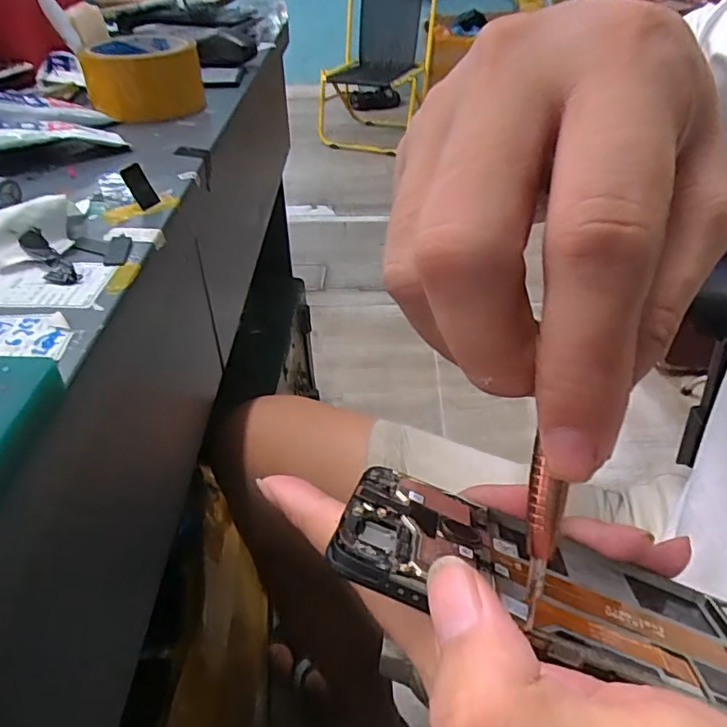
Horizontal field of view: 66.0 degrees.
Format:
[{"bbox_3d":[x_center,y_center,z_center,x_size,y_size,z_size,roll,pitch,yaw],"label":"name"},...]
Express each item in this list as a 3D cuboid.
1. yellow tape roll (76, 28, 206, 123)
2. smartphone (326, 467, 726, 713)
[{"bbox_3d":[-0.197,-0.249,0.493,0.085,0.053,0.102,-20,42,-22],"label":"yellow tape roll"},{"bbox_3d":[0.066,0.070,0.170,0.148,0.007,0.072,21,12,4],"label":"smartphone"}]

